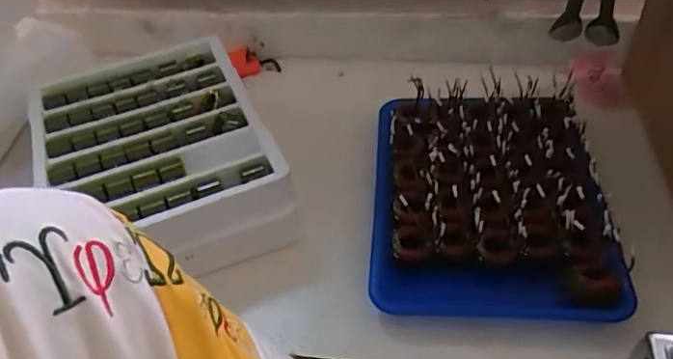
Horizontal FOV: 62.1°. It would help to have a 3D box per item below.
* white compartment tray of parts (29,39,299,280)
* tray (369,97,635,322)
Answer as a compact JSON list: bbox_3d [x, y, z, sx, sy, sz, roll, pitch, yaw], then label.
[{"bbox_3d":[-0.219,-0.038,0.689,0.248,0.081,0.345,-20,46,-13],"label":"white compartment tray of parts"},{"bbox_3d":[0.163,-0.008,0.618,0.237,0.056,0.334,1,45,8],"label":"tray"}]

